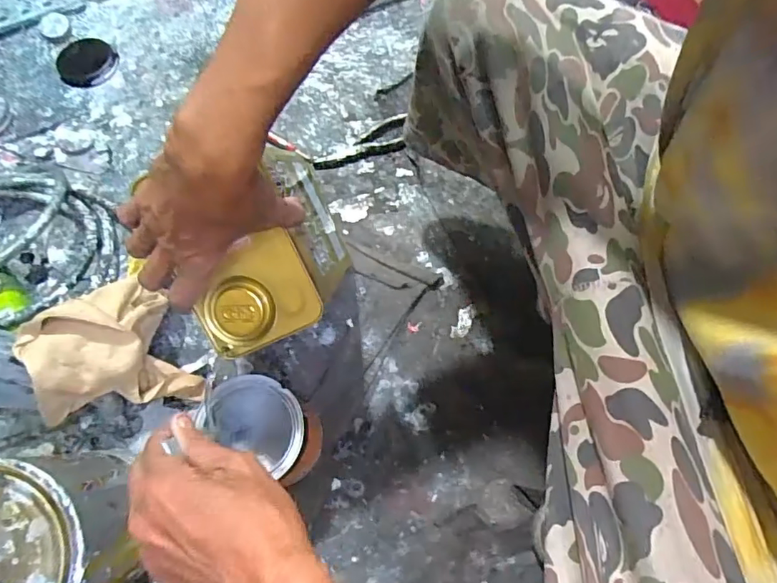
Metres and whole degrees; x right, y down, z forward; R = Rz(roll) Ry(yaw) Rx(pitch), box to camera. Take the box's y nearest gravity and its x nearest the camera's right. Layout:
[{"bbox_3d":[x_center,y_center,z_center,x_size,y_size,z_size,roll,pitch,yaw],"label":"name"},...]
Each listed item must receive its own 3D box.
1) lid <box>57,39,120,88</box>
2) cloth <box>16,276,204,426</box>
[{"bbox_3d":[-0.469,-0.355,0.789,0.088,0.012,0.089,1,71,-2],"label":"lid"},{"bbox_3d":[-0.314,0.070,0.580,0.140,0.146,0.132,-19,72,-8],"label":"cloth"}]

